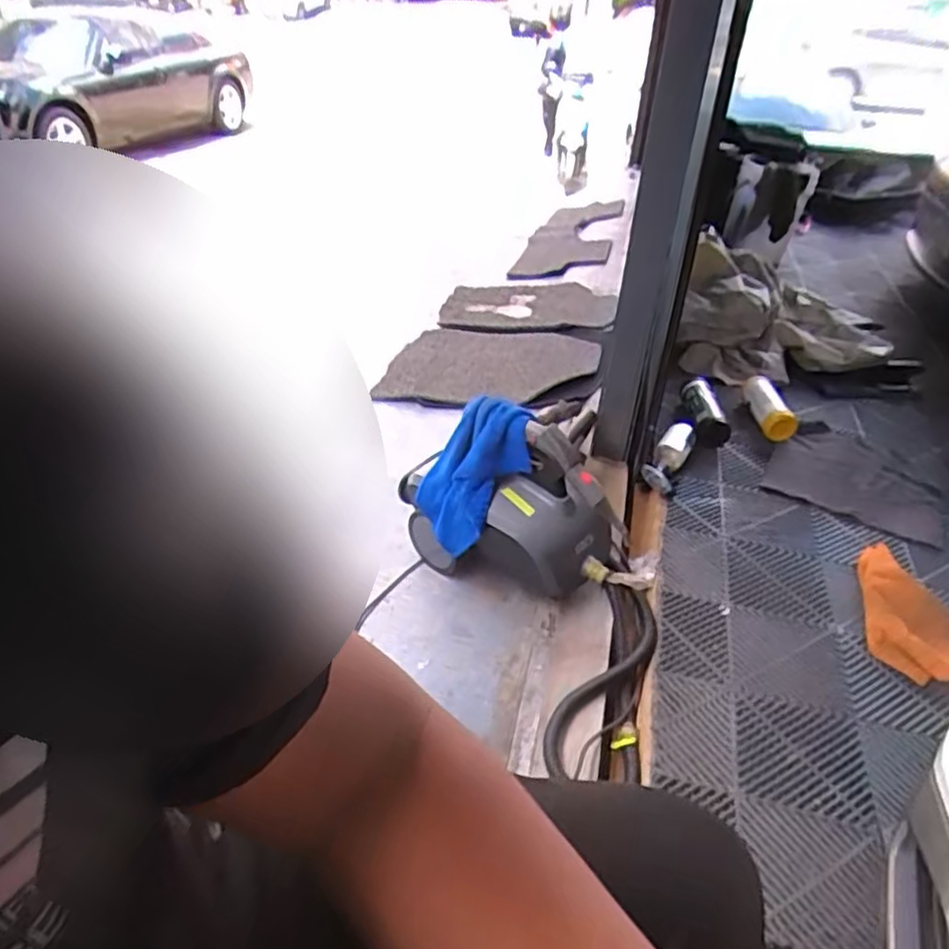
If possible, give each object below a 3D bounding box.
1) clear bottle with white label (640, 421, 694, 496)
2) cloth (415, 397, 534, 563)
[{"bbox_3d":[0.450,-0.040,1.606,0.083,0.093,0.184,26,83,35],"label":"clear bottle with white label"},{"bbox_3d":[-0.007,-0.001,1.270,0.157,0.298,0.057,40,19,12],"label":"cloth"}]

